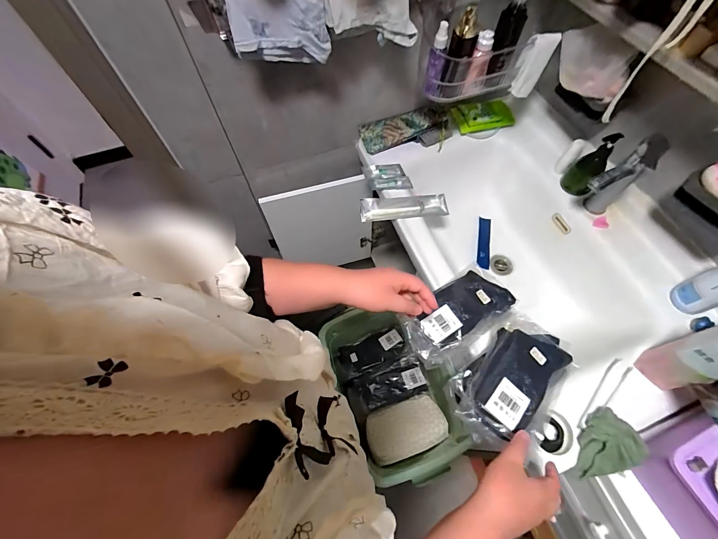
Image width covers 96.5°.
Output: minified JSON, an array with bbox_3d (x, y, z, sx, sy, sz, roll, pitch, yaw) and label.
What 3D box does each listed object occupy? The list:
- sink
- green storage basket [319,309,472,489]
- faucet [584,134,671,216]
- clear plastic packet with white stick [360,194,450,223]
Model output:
[{"bbox_3d":[0.358,-0.033,0.745,0.489,0.180,0.731,-16,64,-9],"label":"sink"},{"bbox_3d":[0.093,0.280,0.775,0.216,0.170,0.373,-22,65,-11],"label":"green storage basket"},{"bbox_3d":[0.505,-0.166,0.641,0.125,0.182,0.057,-27,66,-13],"label":"faucet"},{"bbox_3d":[0.105,-0.140,0.723,0.213,0.010,0.052,-7,81,-19],"label":"clear plastic packet with white stick"}]

